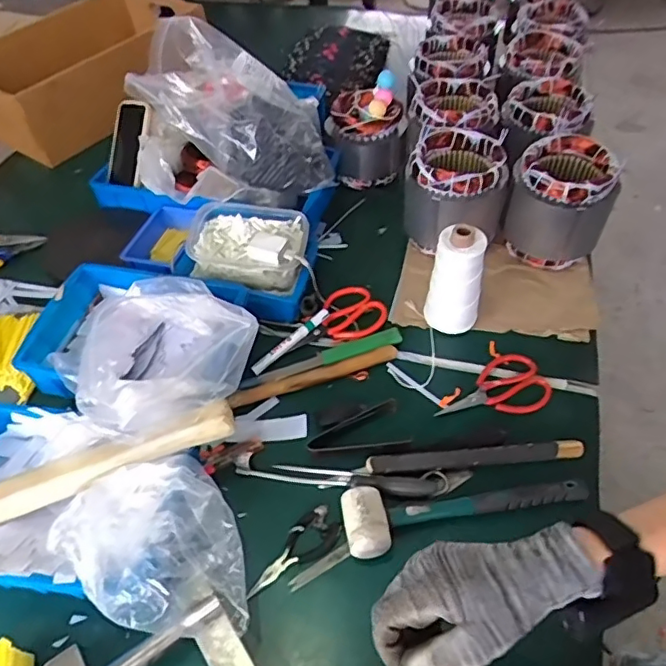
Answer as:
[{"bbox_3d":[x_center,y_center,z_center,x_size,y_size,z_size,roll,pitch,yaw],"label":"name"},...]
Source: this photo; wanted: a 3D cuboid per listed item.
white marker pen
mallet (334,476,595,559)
[{"bbox_3d":[-0.061,0.010,0.841,0.020,0.014,0.146,35,60,28],"label":"white marker pen"},{"bbox_3d":[0.153,0.197,0.665,0.285,0.038,0.078,-11,50,-5],"label":"mallet"}]

